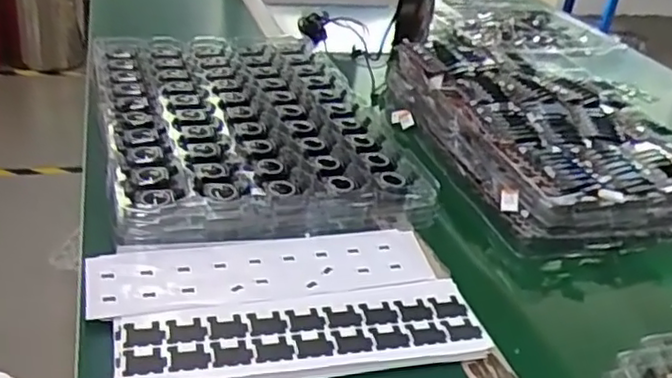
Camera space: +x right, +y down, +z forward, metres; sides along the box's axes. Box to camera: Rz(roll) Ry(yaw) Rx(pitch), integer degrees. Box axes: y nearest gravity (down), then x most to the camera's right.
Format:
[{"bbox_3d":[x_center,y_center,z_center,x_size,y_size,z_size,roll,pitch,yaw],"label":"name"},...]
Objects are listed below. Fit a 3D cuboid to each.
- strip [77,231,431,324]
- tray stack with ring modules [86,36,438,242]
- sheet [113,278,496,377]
[{"bbox_3d":[-0.063,0.073,0.629,0.315,0.006,0.091,-5,32,-19],"label":"strip"},{"bbox_3d":[-0.114,-0.088,0.834,0.321,0.049,0.445,-6,33,-20],"label":"tray stack with ring modules"},{"bbox_3d":[-0.024,0.118,0.559,0.299,0.008,0.094,-4,32,-17],"label":"sheet"}]

